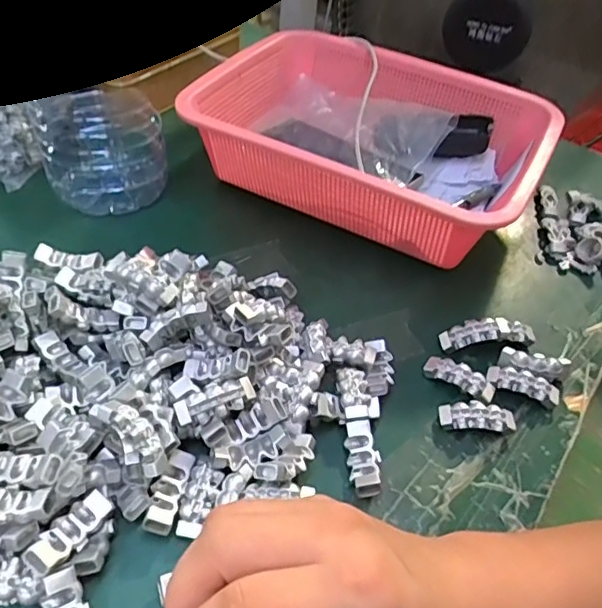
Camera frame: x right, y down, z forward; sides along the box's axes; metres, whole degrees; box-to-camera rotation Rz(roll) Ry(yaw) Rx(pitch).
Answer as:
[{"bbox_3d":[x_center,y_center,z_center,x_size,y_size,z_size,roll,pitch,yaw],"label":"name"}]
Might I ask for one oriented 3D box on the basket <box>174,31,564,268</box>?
[{"bbox_3d":[0.062,-0.145,0.524,0.302,0.095,0.210,25,49,16],"label":"basket"}]

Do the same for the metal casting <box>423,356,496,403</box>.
[{"bbox_3d":[0.110,0.051,0.387,0.049,0.014,0.016,28,50,18],"label":"metal casting"}]

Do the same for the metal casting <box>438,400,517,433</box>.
[{"bbox_3d":[0.115,0.075,0.368,0.048,0.016,0.018,8,46,1],"label":"metal casting"}]

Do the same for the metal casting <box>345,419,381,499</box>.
[{"bbox_3d":[0.038,0.095,0.343,0.018,0.015,0.047,0,47,-7],"label":"metal casting"}]

